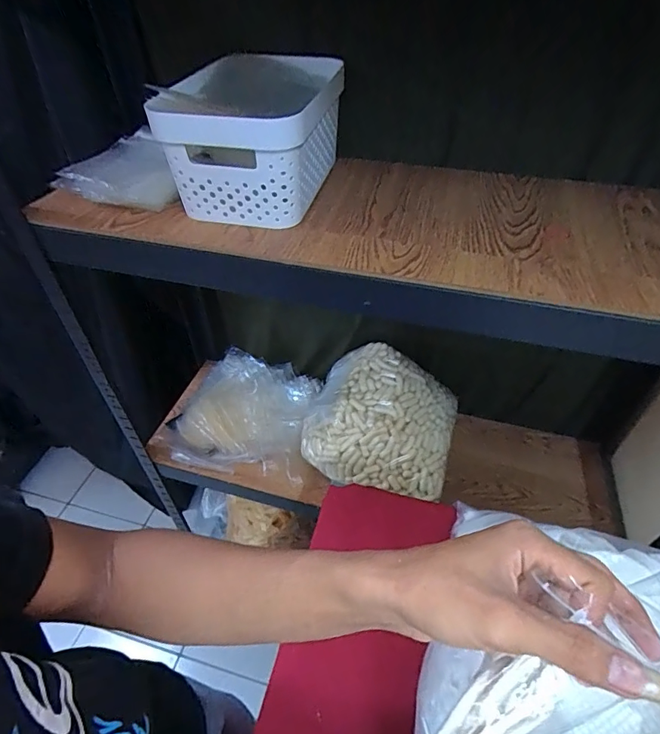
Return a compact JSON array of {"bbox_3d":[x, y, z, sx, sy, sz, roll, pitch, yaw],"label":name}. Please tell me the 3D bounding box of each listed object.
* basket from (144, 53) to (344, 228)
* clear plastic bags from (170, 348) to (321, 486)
[{"bbox_3d":[-0.090,-0.286,0.549,0.172,0.132,0.242,10,46,11],"label":"basket"},{"bbox_3d":[-0.167,0.075,0.900,0.267,0.083,0.267,8,46,8],"label":"clear plastic bags"}]

